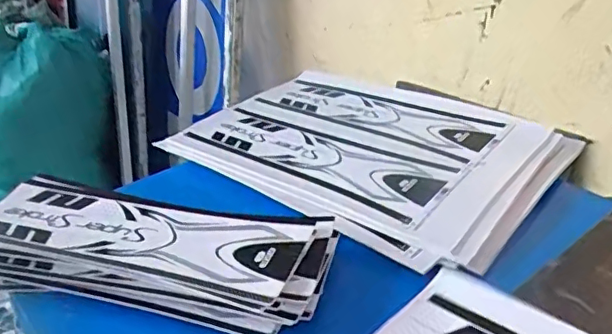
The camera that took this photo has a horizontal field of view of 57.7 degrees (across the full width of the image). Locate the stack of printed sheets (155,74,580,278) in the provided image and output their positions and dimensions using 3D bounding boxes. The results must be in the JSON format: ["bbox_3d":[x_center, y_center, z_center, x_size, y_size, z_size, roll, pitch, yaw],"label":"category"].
[{"bbox_3d":[0.069,-0.031,0.569,0.353,0.016,0.276,22,36,36],"label":"stack of printed sheets"}]

